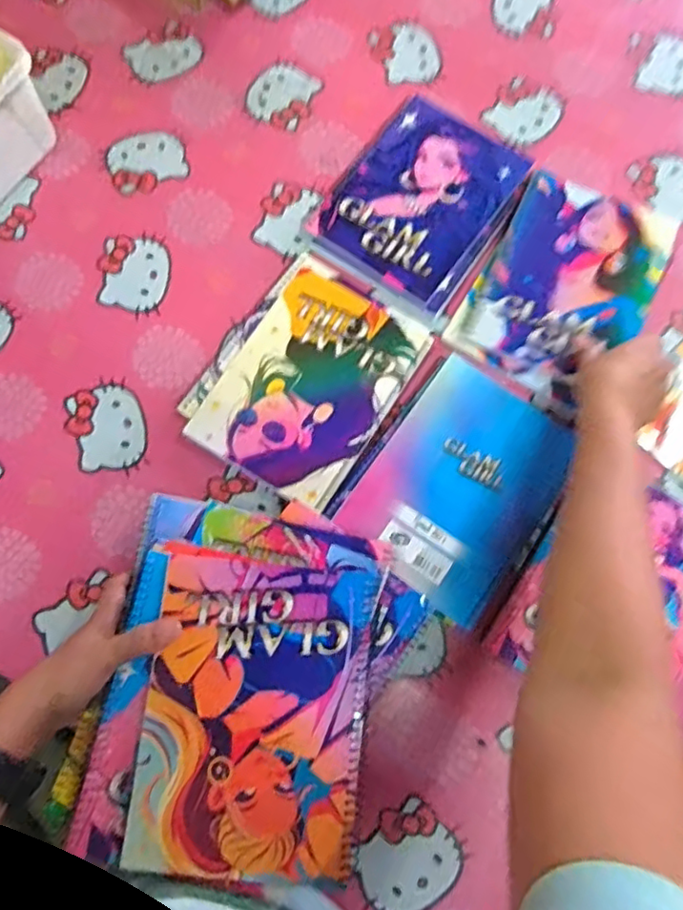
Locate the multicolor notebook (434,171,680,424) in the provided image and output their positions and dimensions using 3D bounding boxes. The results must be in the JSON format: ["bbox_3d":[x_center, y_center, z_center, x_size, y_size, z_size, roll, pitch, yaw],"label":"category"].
[{"bbox_3d":[0.211,-0.161,0.579,0.149,0.011,0.218,30,78,9],"label":"multicolor notebook"}]

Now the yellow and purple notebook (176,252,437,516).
[{"bbox_3d":[-0.032,-0.072,0.565,0.163,0.015,0.205,31,79,9],"label":"yellow and purple notebook"}]

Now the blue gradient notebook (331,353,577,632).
[{"bbox_3d":[0.105,0.025,0.534,0.146,0.010,0.192,35,79,10],"label":"blue gradient notebook"}]

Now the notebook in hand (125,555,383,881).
[{"bbox_3d":[-0.058,0.175,0.411,0.144,0.009,0.196,7,76,3],"label":"notebook in hand"}]

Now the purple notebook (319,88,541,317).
[{"bbox_3d":[0.082,-0.254,0.612,0.158,0.017,0.191,33,79,9],"label":"purple notebook"}]

